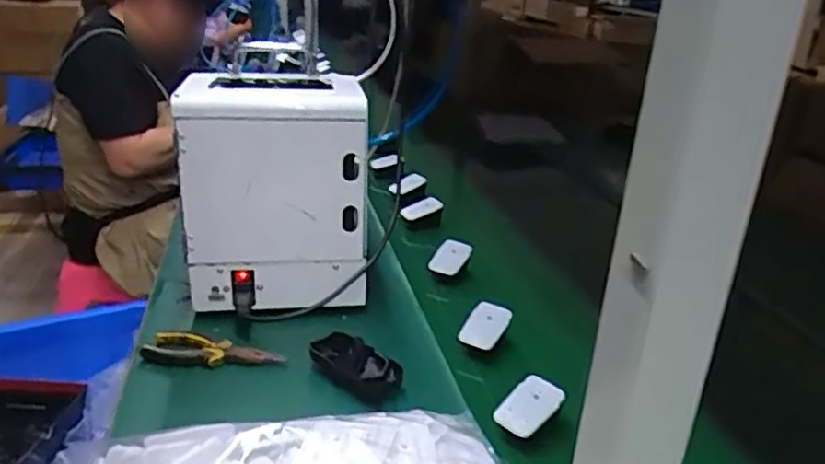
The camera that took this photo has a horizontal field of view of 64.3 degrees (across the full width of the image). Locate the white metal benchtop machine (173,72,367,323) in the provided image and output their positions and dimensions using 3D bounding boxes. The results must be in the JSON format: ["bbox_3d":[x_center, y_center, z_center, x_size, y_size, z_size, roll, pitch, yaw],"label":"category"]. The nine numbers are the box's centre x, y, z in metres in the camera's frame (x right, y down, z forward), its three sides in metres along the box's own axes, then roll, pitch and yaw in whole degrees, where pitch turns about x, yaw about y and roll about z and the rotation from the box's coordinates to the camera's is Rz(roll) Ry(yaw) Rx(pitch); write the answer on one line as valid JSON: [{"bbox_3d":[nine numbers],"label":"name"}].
[{"bbox_3d":[-0.167,-0.046,0.810,0.210,0.281,0.118,-2,24,-10],"label":"white metal benchtop machine"}]

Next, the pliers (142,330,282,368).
[{"bbox_3d":[-0.222,0.137,0.731,0.148,0.019,0.048,6,23,8],"label":"pliers"}]

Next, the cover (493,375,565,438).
[{"bbox_3d":[0.115,0.173,0.654,0.044,0.006,0.066,36,68,29],"label":"cover"}]

